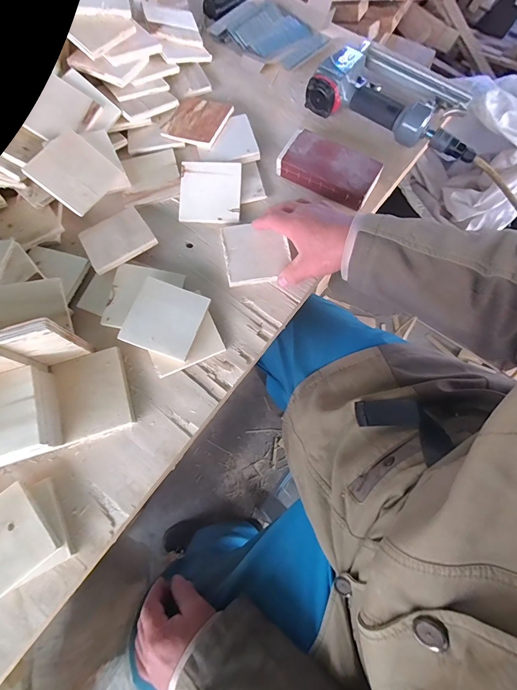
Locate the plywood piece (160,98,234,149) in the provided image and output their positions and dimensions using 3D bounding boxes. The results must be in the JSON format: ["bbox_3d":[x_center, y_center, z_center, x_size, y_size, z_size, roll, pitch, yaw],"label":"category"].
[{"bbox_3d":[-0.101,-0.377,0.550,0.097,0.012,0.100,23,74,8],"label":"plywood piece"}]

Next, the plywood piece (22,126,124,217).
[{"bbox_3d":[-0.267,-0.252,0.477,0.093,0.009,0.093,38,78,-15],"label":"plywood piece"}]

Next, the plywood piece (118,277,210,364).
[{"bbox_3d":[-0.124,-0.036,0.437,0.091,0.011,0.092,20,74,7],"label":"plywood piece"}]

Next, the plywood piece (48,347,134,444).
[{"bbox_3d":[-0.214,0.063,0.428,0.088,0.016,0.103,-19,73,-5],"label":"plywood piece"}]

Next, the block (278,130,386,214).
[{"bbox_3d":[0.109,-0.272,0.509,0.146,0.033,0.070,29,75,9],"label":"block"}]

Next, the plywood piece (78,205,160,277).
[{"bbox_3d":[-0.212,-0.161,0.489,0.094,0.009,0.109,-33,60,-10],"label":"plywood piece"}]

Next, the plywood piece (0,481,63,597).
[{"bbox_3d":[-0.289,0.222,0.368,0.100,0.009,0.090,-39,85,-10],"label":"plywood piece"}]

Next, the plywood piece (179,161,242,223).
[{"bbox_3d":[-0.074,-0.236,0.506,0.092,0.006,0.094,2,87,4],"label":"plywood piece"}]

